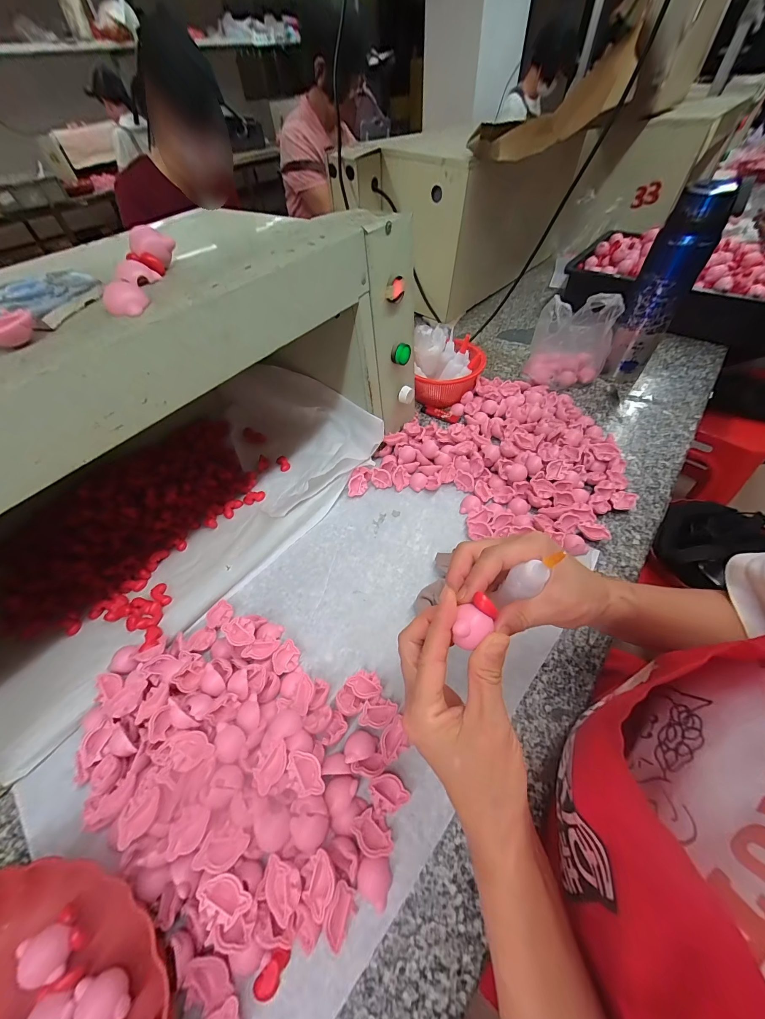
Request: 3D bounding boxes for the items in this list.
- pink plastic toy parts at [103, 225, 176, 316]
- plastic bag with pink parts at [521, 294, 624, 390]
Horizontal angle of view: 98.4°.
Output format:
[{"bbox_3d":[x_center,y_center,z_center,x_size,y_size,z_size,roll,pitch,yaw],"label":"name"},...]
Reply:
[{"bbox_3d":[-0.191,-0.191,0.260,0.042,0.026,0.105,-13,53,-6],"label":"pink plastic toy parts"},{"bbox_3d":[0.345,-0.307,0.608,0.142,0.142,0.089,-14,53,-7],"label":"plastic bag with pink parts"}]

